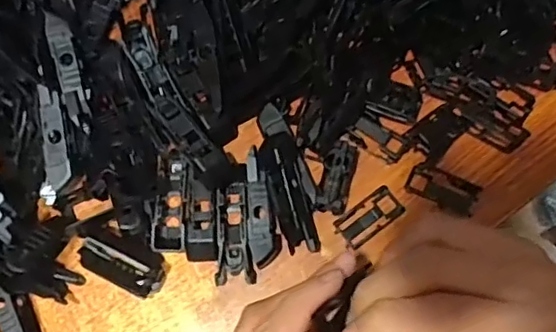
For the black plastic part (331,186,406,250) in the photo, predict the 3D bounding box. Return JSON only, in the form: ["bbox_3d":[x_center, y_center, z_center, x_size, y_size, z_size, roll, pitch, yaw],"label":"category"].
[{"bbox_3d":[0.053,0.029,0.343,0.040,0.010,0.020,-36,76,-9],"label":"black plastic part"}]

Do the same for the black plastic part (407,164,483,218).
[{"bbox_3d":[0.096,0.013,0.346,0.039,0.011,0.019,27,76,8],"label":"black plastic part"}]

